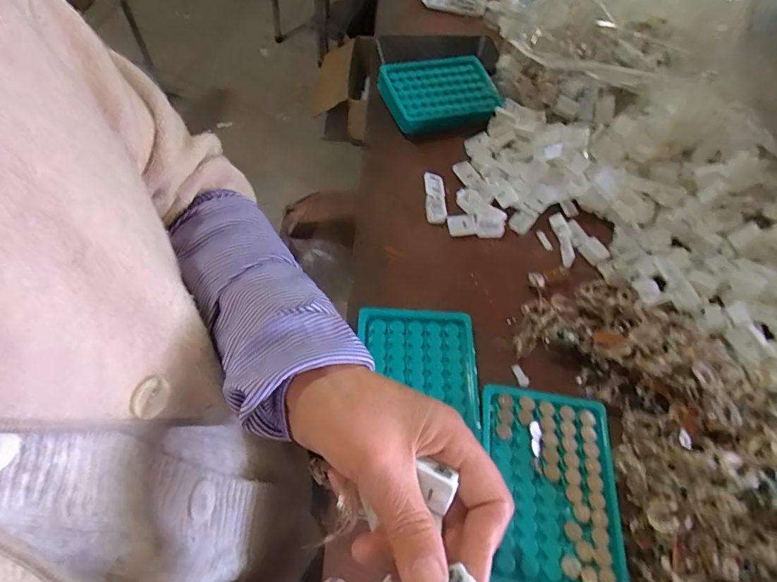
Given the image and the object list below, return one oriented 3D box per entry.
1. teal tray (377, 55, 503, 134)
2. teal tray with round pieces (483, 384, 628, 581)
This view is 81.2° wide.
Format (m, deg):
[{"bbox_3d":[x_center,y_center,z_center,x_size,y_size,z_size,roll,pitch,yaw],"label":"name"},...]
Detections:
[{"bbox_3d":[0.062,-0.236,0.538,0.126,0.028,0.097,-12,59,-13],"label":"teal tray"},{"bbox_3d":[0.116,0.138,0.321,0.092,0.011,0.132,9,57,0],"label":"teal tray with round pieces"}]

